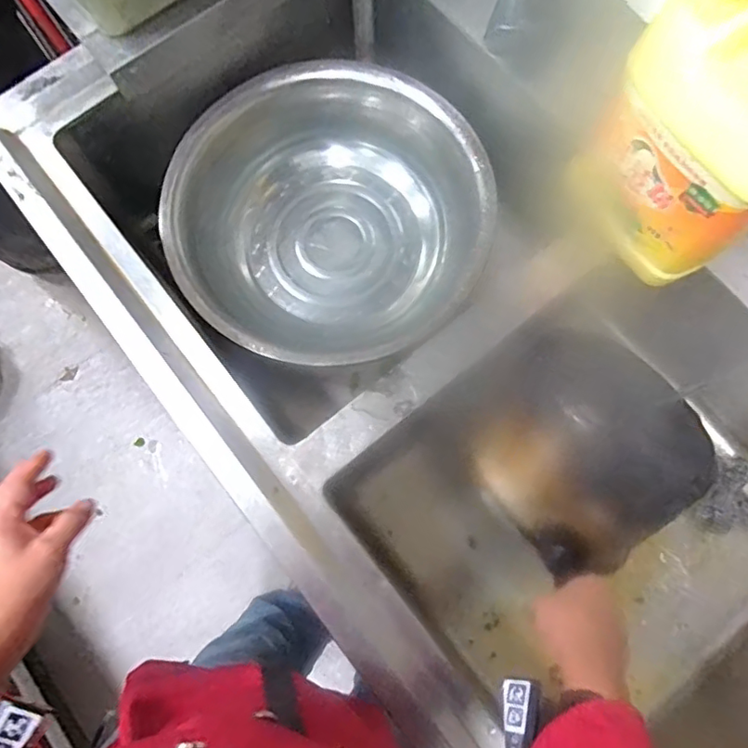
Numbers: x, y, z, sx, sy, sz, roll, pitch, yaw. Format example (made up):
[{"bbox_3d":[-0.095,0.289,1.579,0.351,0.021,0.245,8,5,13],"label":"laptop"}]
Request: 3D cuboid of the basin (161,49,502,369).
[{"bbox_3d":[-0.070,-0.227,0.856,0.459,0.151,0.443,0,77,1],"label":"basin"}]

